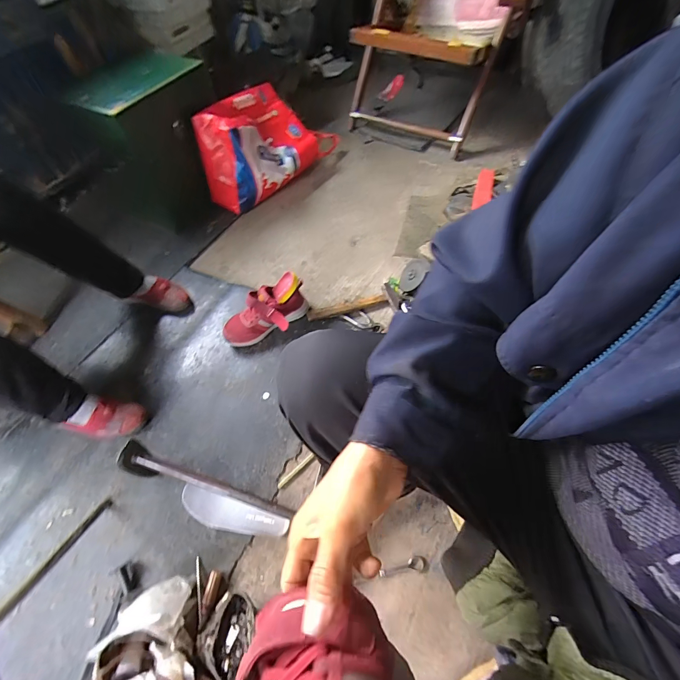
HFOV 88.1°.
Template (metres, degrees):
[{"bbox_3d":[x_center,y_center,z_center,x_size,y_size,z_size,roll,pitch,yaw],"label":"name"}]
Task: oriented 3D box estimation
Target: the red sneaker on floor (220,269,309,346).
[{"bbox_3d":[-0.179,-0.055,0.897,0.234,0.107,0.121,-37,65,-6],"label":"red sneaker on floor"}]

